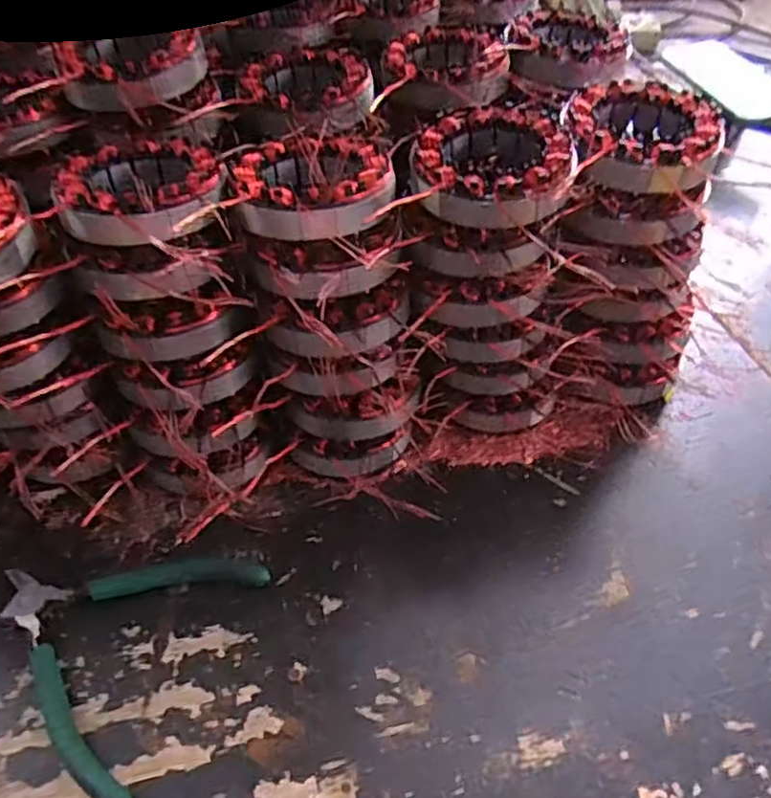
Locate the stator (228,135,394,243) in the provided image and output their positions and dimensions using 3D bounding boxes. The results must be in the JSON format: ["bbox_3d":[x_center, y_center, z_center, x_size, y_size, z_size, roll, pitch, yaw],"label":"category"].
[{"bbox_3d":[-0.038,-0.114,0.373,0.084,0.029,0.084,6,45,4],"label":"stator"}]

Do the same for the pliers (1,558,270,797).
[{"bbox_3d":[-0.150,0.120,0.368,0.131,0.016,0.134,17,47,15],"label":"pliers"}]

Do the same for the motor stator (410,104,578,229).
[{"bbox_3d":[0.058,-0.123,0.379,0.084,0.031,0.095,6,45,4],"label":"motor stator"}]

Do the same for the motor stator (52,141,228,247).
[{"bbox_3d":[-0.127,-0.110,0.363,0.088,0.026,0.079,21,48,18],"label":"motor stator"}]

